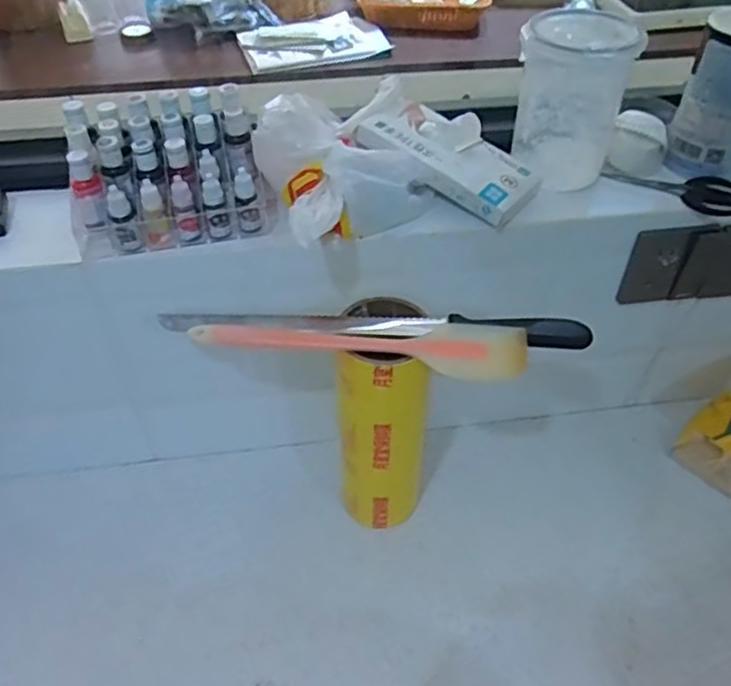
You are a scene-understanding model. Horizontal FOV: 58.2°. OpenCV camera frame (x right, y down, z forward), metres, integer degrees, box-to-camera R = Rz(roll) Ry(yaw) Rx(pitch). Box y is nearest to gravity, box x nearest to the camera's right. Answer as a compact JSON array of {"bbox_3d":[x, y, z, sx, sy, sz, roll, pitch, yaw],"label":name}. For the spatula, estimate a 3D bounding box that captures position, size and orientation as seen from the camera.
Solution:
[{"bbox_3d":[-0.005,-0.001,0.553,0.276,0.024,0.041,4,45,5],"label":"spatula"}]

